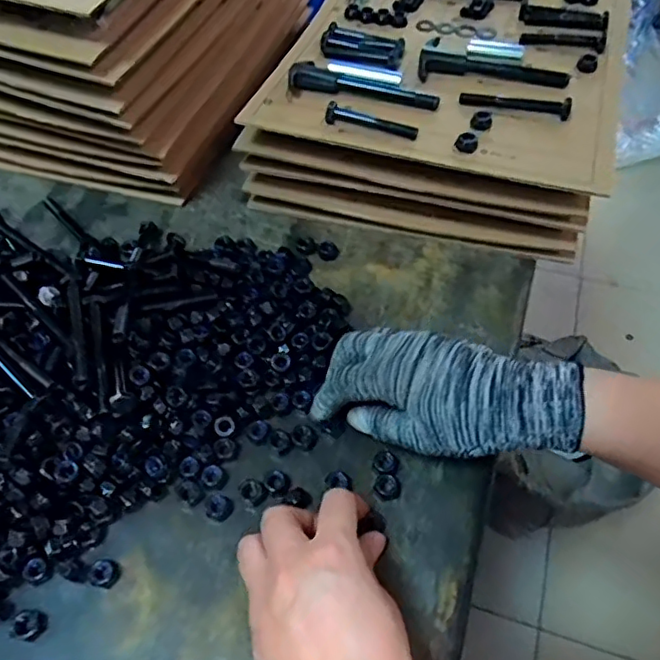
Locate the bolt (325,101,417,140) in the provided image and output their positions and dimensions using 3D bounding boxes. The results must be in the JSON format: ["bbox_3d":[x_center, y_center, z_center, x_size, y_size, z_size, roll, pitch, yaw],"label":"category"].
[{"bbox_3d":[0.033,-0.166,0.473,0.074,0.015,0.014,17,57,14],"label":"bolt"}]

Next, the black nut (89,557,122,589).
[{"bbox_3d":[-0.142,0.153,0.373,0.017,0.011,0.018,-1,55,2],"label":"black nut"}]

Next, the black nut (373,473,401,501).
[{"bbox_3d":[0.039,0.105,0.397,0.017,0.007,0.016,7,55,7],"label":"black nut"}]

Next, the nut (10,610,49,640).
[{"bbox_3d":[-0.183,0.178,0.358,0.019,0.009,0.016,11,56,10],"label":"nut"}]

